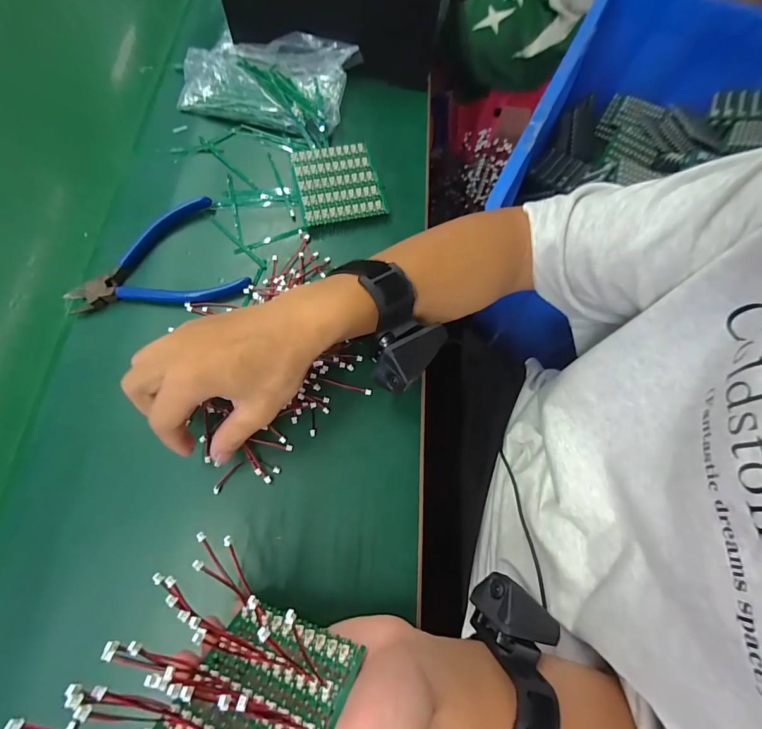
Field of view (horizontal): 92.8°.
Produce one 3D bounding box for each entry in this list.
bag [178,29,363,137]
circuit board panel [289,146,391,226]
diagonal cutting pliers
[{"bbox_3d":[-0.122,-0.310,0.392,0.171,0.027,0.111,14,71,3],"label":"bag"},{"bbox_3d":[-0.044,-0.179,0.360,0.080,0.013,0.087,-13,72,-6],"label":"circuit board panel"},{"bbox_3d":[-0.196,-0.102,0.328,0.145,0.016,0.108,-7,71,-5],"label":"diagonal cutting pliers"}]

